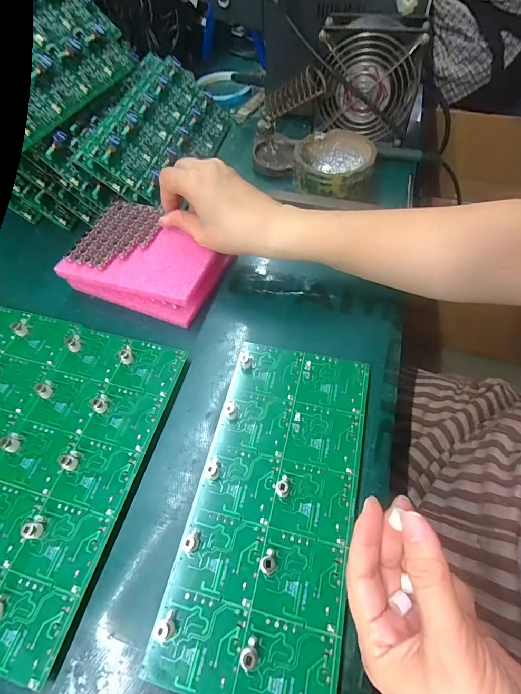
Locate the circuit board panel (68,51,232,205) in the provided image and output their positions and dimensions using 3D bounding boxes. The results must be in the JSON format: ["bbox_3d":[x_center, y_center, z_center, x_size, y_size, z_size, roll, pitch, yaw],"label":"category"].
[{"bbox_3d":[-0.118,-0.259,0.435,0.124,0.023,0.221,34,57,-27],"label":"circuit board panel"}]

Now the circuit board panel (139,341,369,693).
[{"bbox_3d":[0.011,0.099,0.247,0.107,0.011,0.224,10,60,9],"label":"circuit board panel"}]

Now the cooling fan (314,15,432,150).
[{"bbox_3d":[0.129,-0.315,0.427,0.114,0.112,0.045,14,61,11],"label":"cooling fan"}]

